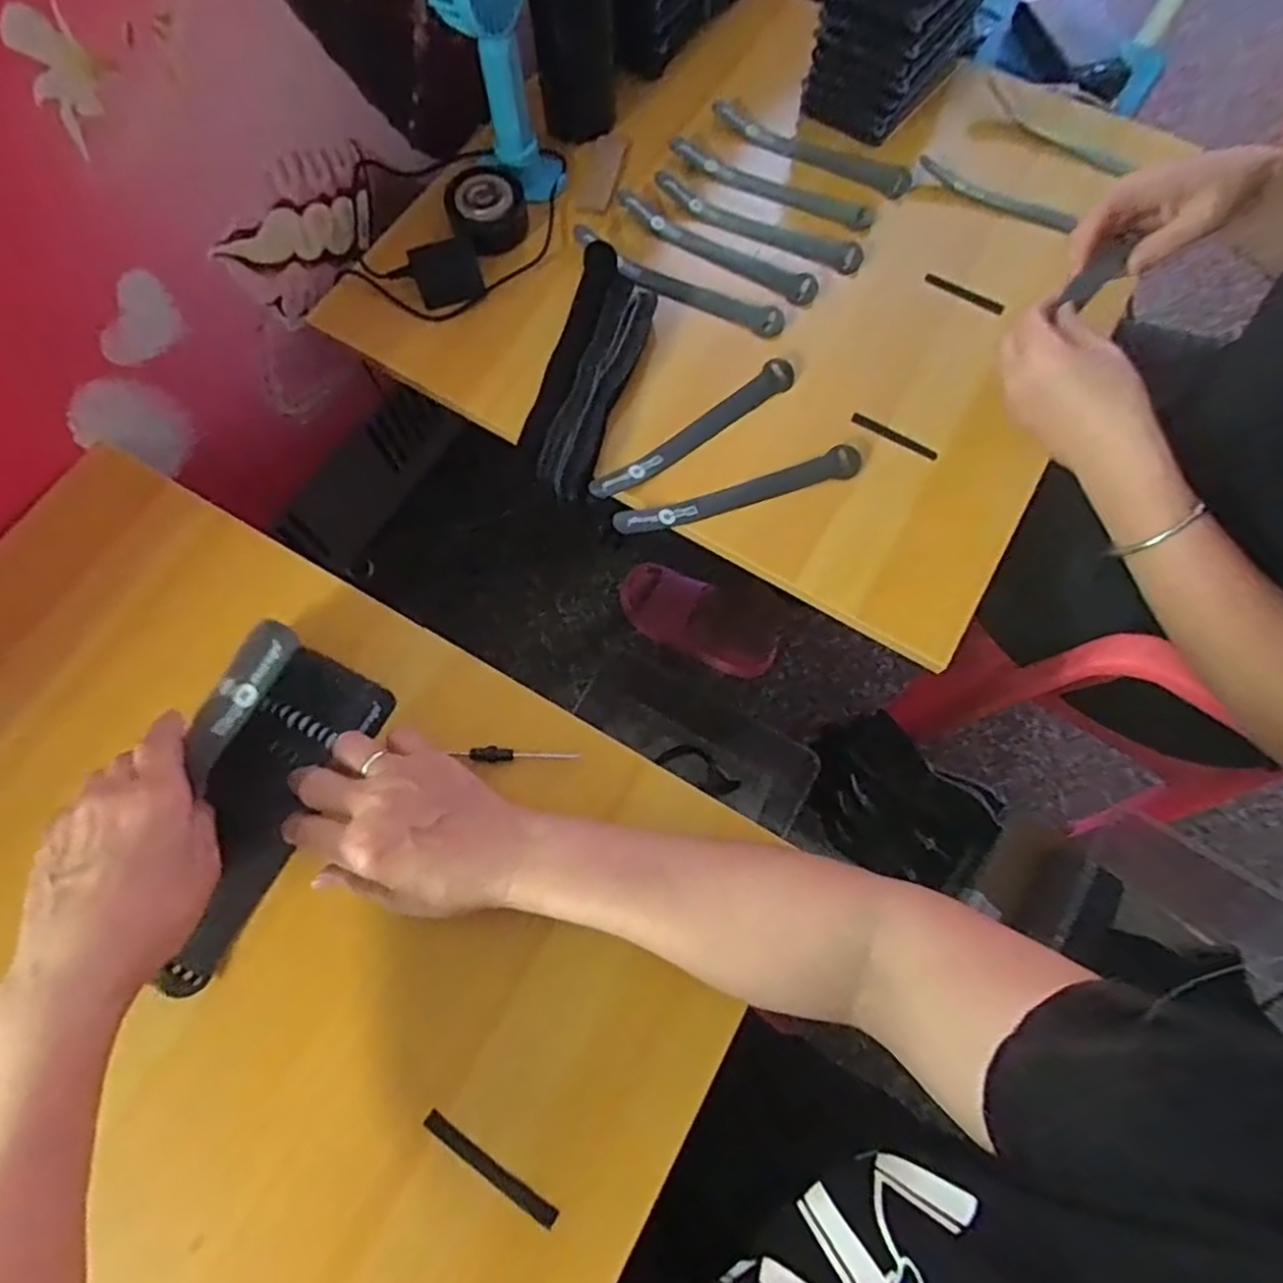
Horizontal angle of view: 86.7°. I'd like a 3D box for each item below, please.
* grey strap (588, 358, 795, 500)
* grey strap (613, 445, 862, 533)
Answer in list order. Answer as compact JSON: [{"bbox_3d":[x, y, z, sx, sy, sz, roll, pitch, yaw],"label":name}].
[{"bbox_3d":[0.043,-0.166,0.537,0.193,0.016,0.021,-35,75,-11],"label":"grey strap"},{"bbox_3d":[0.076,-0.114,0.518,0.195,0.015,0.023,-18,73,-6],"label":"grey strap"}]

